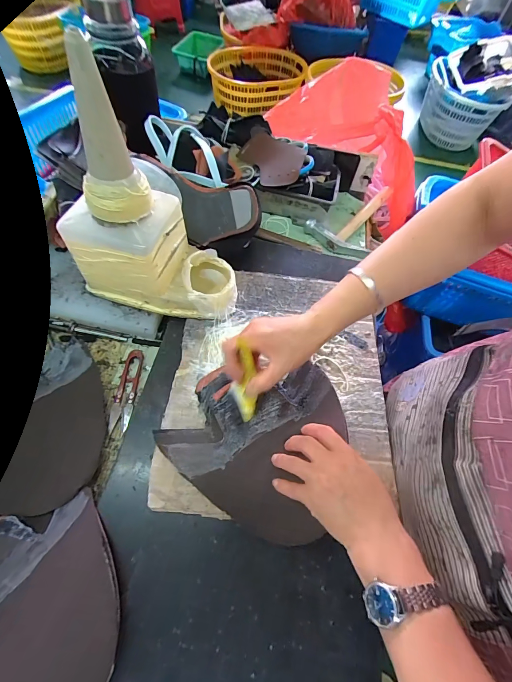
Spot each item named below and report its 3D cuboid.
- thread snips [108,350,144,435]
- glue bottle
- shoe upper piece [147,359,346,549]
[{"bbox_3d":[-0.173,0.064,0.430,0.027,0.007,0.112,4,61,-4],"label":"thread snips"},{"bbox_3d":[-0.117,-0.137,0.371,0.196,0.250,0.102,17,60,3],"label":"glue bottle"},{"bbox_3d":[0.015,0.100,0.379,0.190,0.017,0.196,35,65,14],"label":"shoe upper piece"}]

